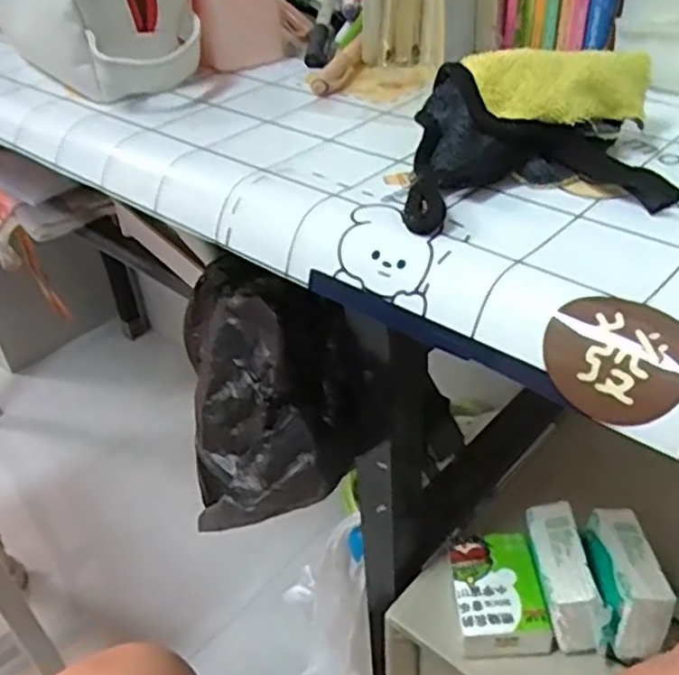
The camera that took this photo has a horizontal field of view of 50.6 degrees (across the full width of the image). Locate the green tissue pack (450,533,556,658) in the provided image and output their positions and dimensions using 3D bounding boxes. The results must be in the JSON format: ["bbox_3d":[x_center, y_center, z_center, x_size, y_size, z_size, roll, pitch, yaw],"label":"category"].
[{"bbox_3d":[0.098,0.162,0.453,0.052,0.027,0.067,-6,38,-3],"label":"green tissue pack"}]

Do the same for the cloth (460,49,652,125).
[{"bbox_3d":[0.106,-0.118,0.339,0.085,0.024,0.041,-2,38,3],"label":"cloth"}]

